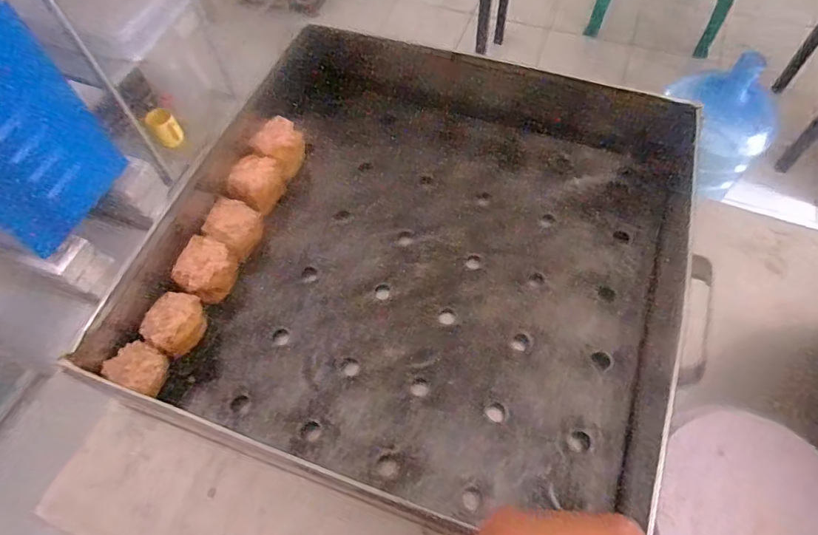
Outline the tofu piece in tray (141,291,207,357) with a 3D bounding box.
[{"bbox_3d":[-0.191,0.047,0.415,0.032,0.042,0.046,25,65,15],"label":"tofu piece in tray"}]

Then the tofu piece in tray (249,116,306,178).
[{"bbox_3d":[-0.126,-0.119,0.496,0.029,0.047,0.054,20,64,13],"label":"tofu piece in tray"}]

